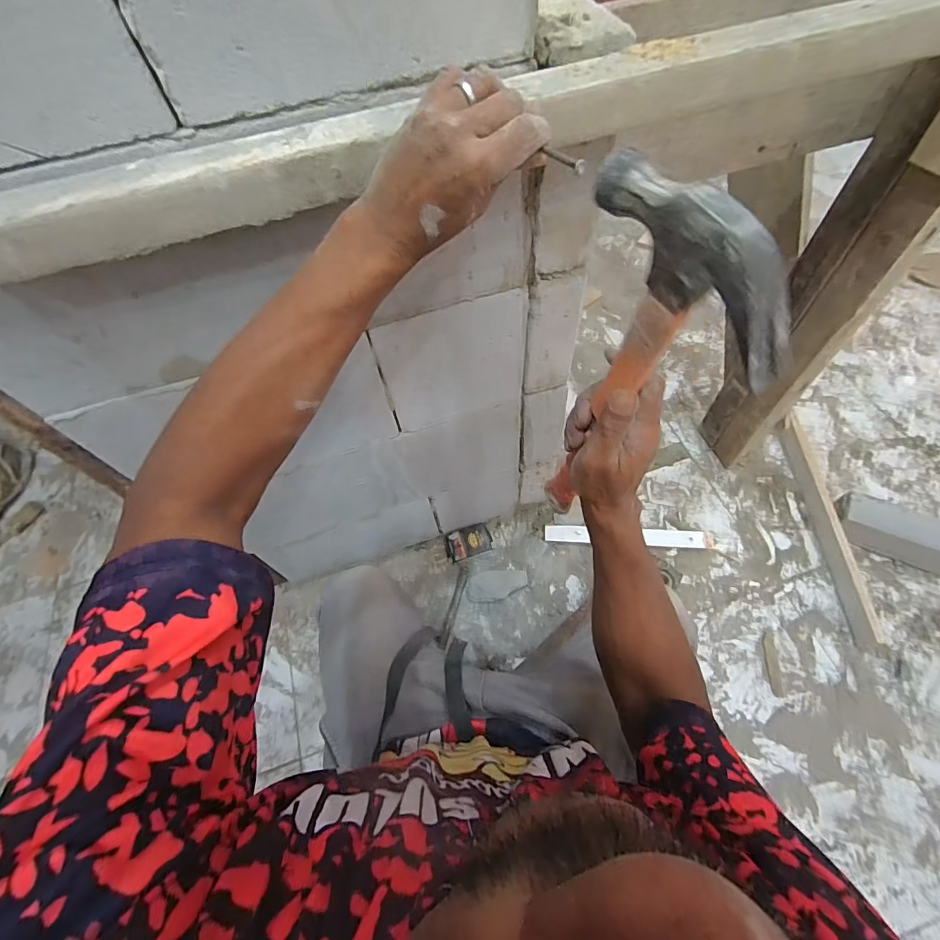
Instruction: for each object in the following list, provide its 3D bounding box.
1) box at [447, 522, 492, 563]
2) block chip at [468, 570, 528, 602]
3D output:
[{"bbox_3d":[-0.003,0.160,0.990,0.101,0.022,0.065,-20,79,-3],"label":"box"},{"bbox_3d":[0.059,0.245,0.940,0.124,0.017,0.062,-4,60,1],"label":"block chip"}]

